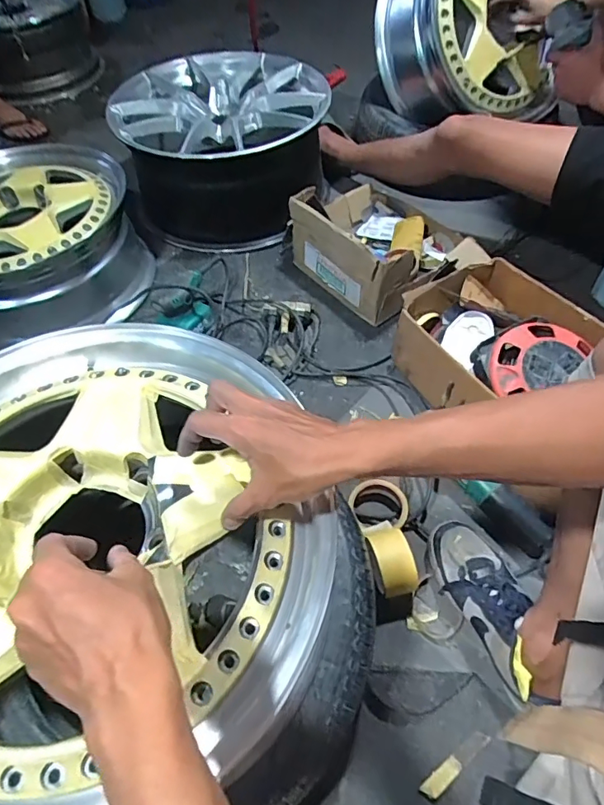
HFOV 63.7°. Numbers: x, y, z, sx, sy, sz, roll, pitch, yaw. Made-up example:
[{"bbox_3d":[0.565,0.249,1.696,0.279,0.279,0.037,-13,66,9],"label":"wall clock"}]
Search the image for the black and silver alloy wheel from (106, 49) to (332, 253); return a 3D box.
[{"bbox_3d":[-0.189,-0.643,1.224,0.474,0.248,0.498,-1,55,1],"label":"black and silver alloy wheel"}]

